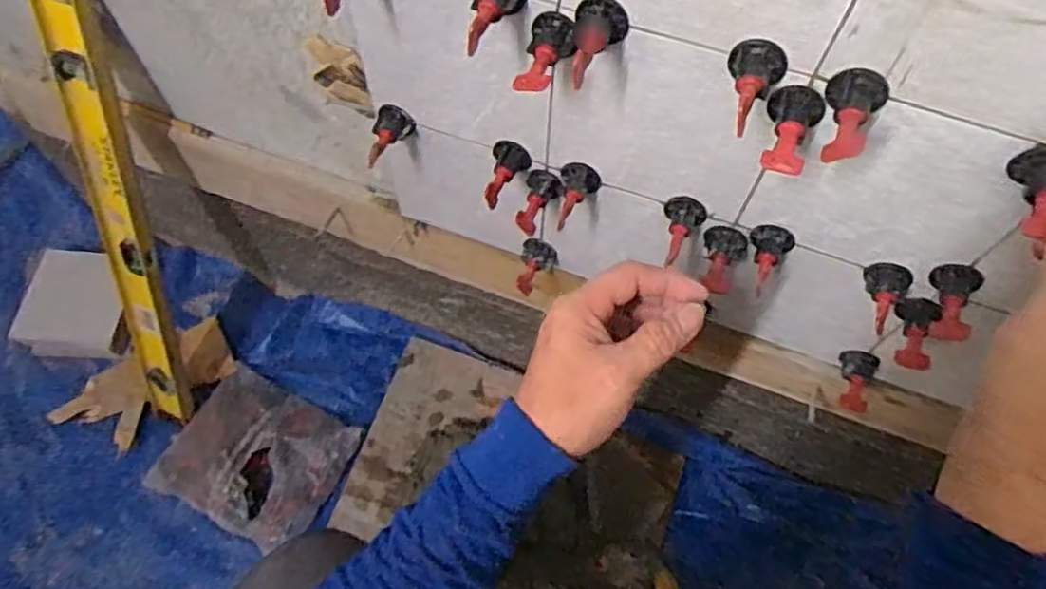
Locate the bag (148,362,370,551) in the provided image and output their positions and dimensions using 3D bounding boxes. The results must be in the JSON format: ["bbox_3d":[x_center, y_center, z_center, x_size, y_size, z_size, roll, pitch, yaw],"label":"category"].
[{"bbox_3d":[-0.366,0.220,0.928,0.228,0.047,0.193,25,65,11],"label":"bag"}]

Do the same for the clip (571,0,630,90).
[{"bbox_3d":[0.043,-0.140,0.388,0.031,0.038,0.044,7,63,3],"label":"clip"}]

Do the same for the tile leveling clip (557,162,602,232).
[{"bbox_3d":[0.042,-0.075,0.509,0.030,0.027,0.047,7,63,3],"label":"tile leveling clip"}]

